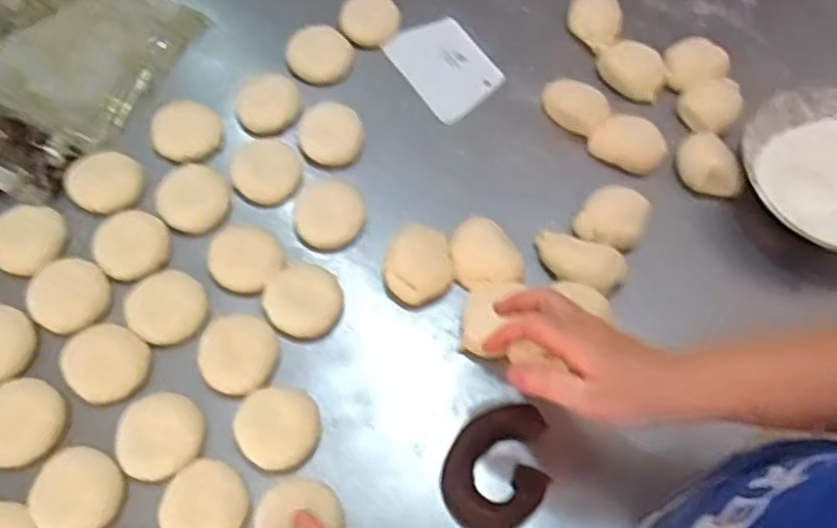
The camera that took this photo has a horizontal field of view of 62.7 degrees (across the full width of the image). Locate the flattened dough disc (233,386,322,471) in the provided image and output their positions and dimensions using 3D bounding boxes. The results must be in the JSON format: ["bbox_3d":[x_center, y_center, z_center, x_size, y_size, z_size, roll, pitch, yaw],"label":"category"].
[{"bbox_3d":[-0.118,0.136,0.579,0.068,0.016,0.070,1,64,-2],"label":"flattened dough disc"}]

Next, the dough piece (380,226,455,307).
[{"bbox_3d":[0.004,-0.003,0.651,0.065,0.032,0.077,16,65,5],"label":"dough piece"}]

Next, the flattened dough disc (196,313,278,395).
[{"bbox_3d":[-0.158,0.078,0.600,0.065,0.023,0.064,1,64,-2],"label":"flattened dough disc"}]

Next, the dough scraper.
[{"bbox_3d":[0.032,-0.222,0.765,0.091,0.007,0.123,-32,75,-15],"label":"dough scraper"}]

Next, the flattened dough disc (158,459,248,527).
[{"bbox_3d":[-0.170,0.192,0.545,0.062,0.016,0.067,1,64,-2],"label":"flattened dough disc"}]

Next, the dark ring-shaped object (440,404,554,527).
[{"bbox_3d":[0.069,0.167,0.575,0.080,0.022,0.112,37,68,14],"label":"dark ring-shaped object"}]

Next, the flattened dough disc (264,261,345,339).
[{"bbox_3d":[-0.105,0.032,0.630,0.070,0.025,0.071,1,64,-2],"label":"flattened dough disc"}]

